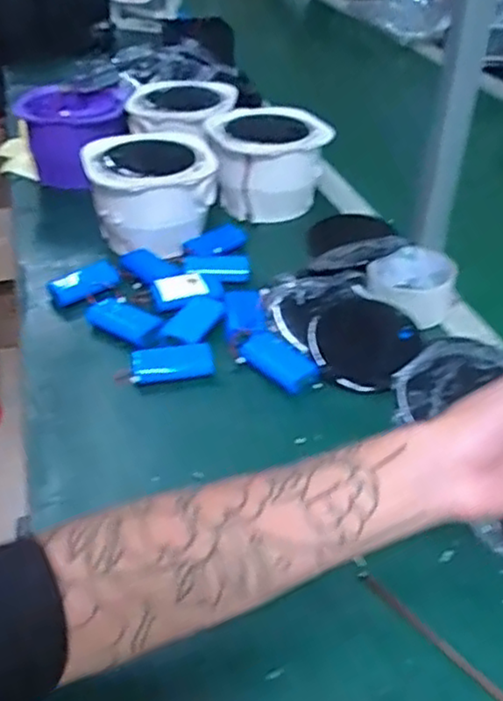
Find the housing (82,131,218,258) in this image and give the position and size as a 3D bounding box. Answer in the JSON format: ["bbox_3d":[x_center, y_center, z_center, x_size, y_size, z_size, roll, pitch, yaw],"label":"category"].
[{"bbox_3d":[-0.110,-0.182,0.787,0.137,0.082,0.131,-7,38,-9],"label":"housing"}]

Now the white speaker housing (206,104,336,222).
[{"bbox_3d":[0.018,-0.234,0.866,0.143,0.096,0.127,-10,39,-12],"label":"white speaker housing"}]

